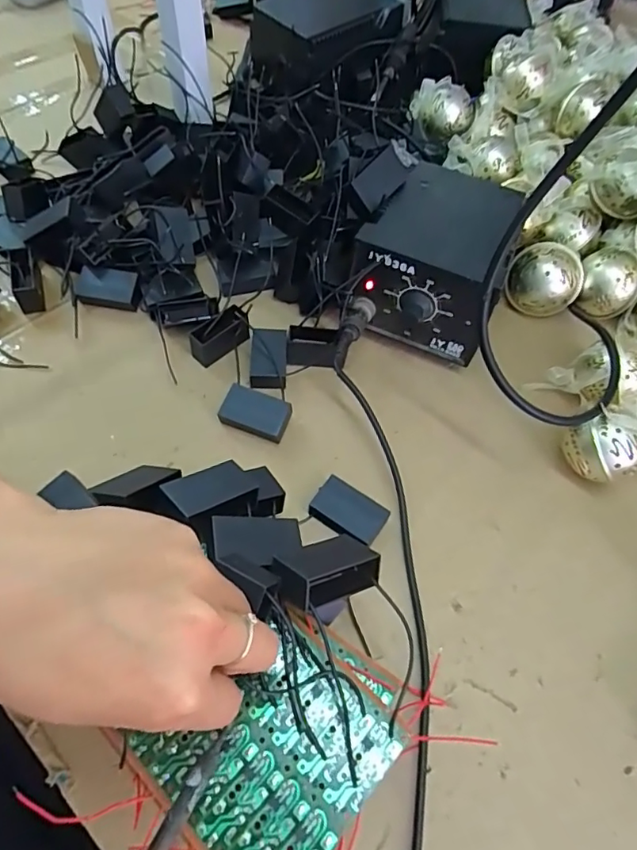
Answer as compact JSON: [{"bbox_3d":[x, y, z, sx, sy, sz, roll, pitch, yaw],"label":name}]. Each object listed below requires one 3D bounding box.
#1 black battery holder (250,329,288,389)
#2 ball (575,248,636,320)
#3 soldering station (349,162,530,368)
[{"bbox_3d":[-0.040,-0.053,0.424,0.028,0.019,0.050,1,58,-3],"label":"black battery holder"},{"bbox_3d":[0.251,-0.123,0.459,0.052,0.043,0.042,33,62,16],"label":"ball"},{"bbox_3d":[0.101,-0.134,0.436,0.110,0.102,0.138,27,60,12],"label":"soldering station"}]

